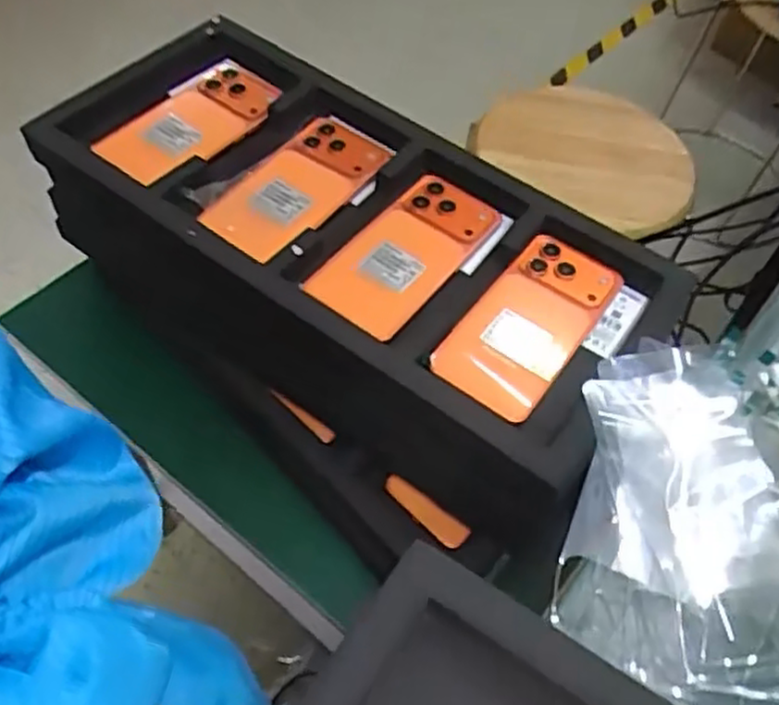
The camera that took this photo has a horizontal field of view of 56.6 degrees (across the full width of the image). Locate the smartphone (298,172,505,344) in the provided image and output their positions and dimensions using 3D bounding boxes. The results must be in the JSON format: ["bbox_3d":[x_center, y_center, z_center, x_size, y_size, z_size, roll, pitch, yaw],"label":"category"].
[{"bbox_3d":[0.012,-0.076,0.540,0.076,0.017,0.159,33,60,17],"label":"smartphone"}]

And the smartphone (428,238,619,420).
[{"bbox_3d":[0.101,-0.025,0.518,0.077,0.012,0.156,32,59,18],"label":"smartphone"}]

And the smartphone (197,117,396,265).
[{"bbox_3d":[-0.069,-0.131,0.569,0.071,0.016,0.165,32,59,16],"label":"smartphone"}]

